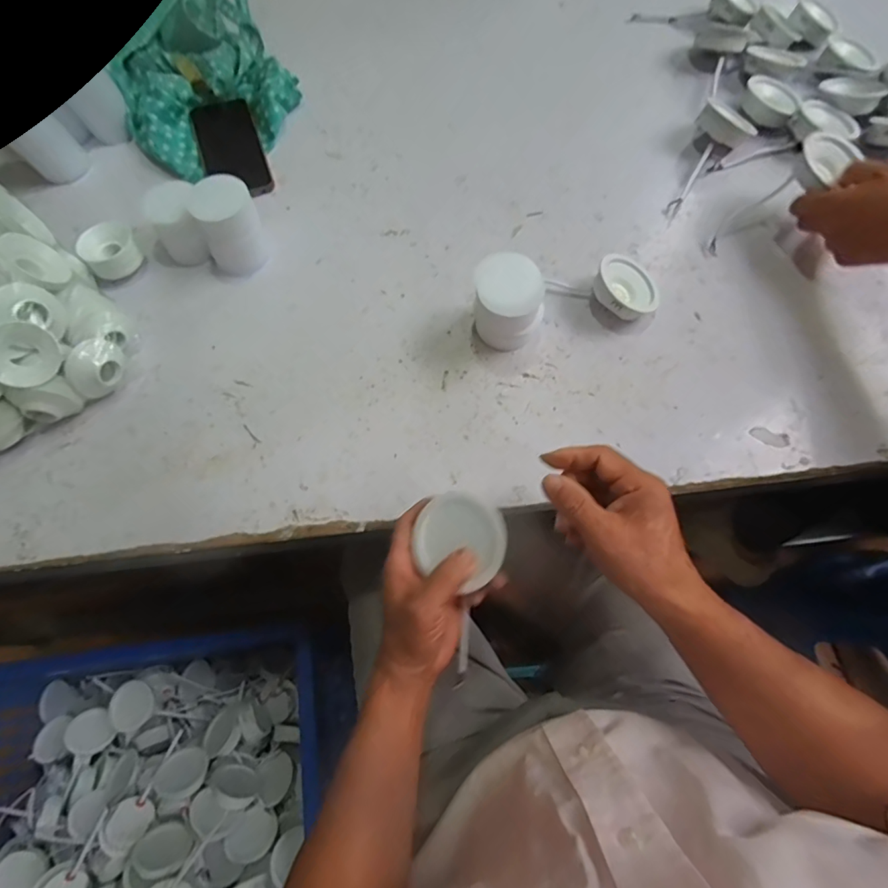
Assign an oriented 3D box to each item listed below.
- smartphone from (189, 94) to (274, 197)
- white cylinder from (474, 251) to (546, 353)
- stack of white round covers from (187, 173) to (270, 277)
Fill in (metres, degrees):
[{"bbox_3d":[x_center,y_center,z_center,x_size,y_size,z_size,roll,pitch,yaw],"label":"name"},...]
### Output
[{"bbox_3d":[-0.269,-0.373,0.630,0.074,0.016,0.167,-20,69,-5],"label":"smartphone"},{"bbox_3d":[0.062,-0.128,0.476,0.066,0.086,0.062,-10,68,-2],"label":"white cylinder"},{"bbox_3d":[-0.227,-0.233,0.533,0.060,0.084,0.056,-12,68,-2],"label":"stack of white round covers"}]

